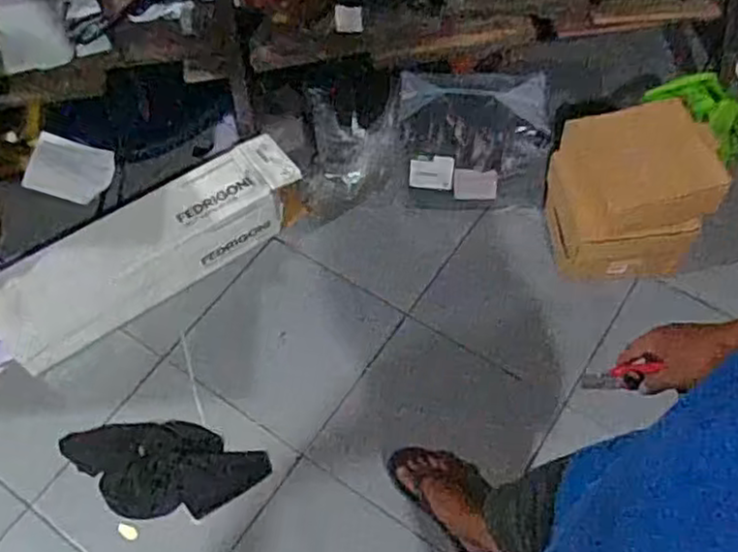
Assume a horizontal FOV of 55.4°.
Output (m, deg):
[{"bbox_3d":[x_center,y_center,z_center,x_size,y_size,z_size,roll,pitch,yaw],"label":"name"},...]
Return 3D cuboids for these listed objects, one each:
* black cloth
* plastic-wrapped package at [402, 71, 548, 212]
[{"bbox_3d":[-0.437,0.407,1.494,0.429,0.008,0.195,-2,57,2],"label":"black cloth"},{"bbox_3d":[0.258,-0.324,1.723,0.359,0.326,0.077,1,20,0],"label":"plastic-wrapped package"}]

